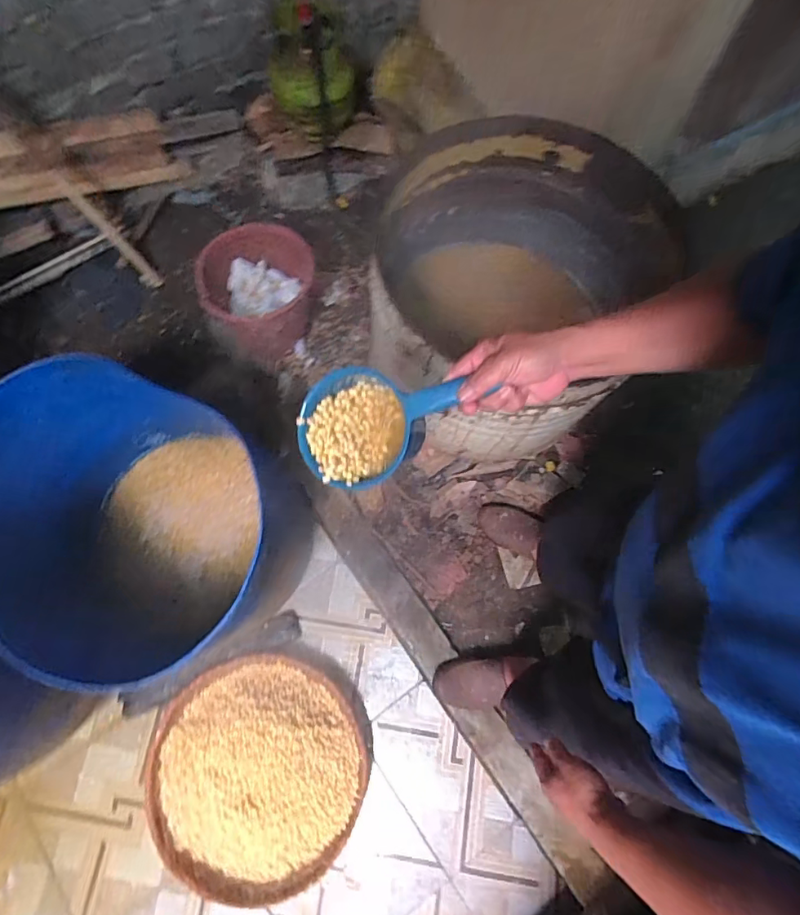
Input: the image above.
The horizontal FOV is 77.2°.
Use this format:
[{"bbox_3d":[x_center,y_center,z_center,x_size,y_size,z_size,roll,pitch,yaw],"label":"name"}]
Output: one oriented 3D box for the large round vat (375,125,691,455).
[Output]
[{"bbox_3d":[0.203,-0.298,1.152,0.482,0.545,0.564,2,73,0],"label":"large round vat"}]

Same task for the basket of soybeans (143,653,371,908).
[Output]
[{"bbox_3d":[-0.366,0.793,1.253,0.521,0.141,0.535,0,73,-1],"label":"basket of soybeans"}]

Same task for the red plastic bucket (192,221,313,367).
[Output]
[{"bbox_3d":[-0.370,-0.442,1.361,0.284,0.274,0.266,0,73,-1],"label":"red plastic bucket"}]

